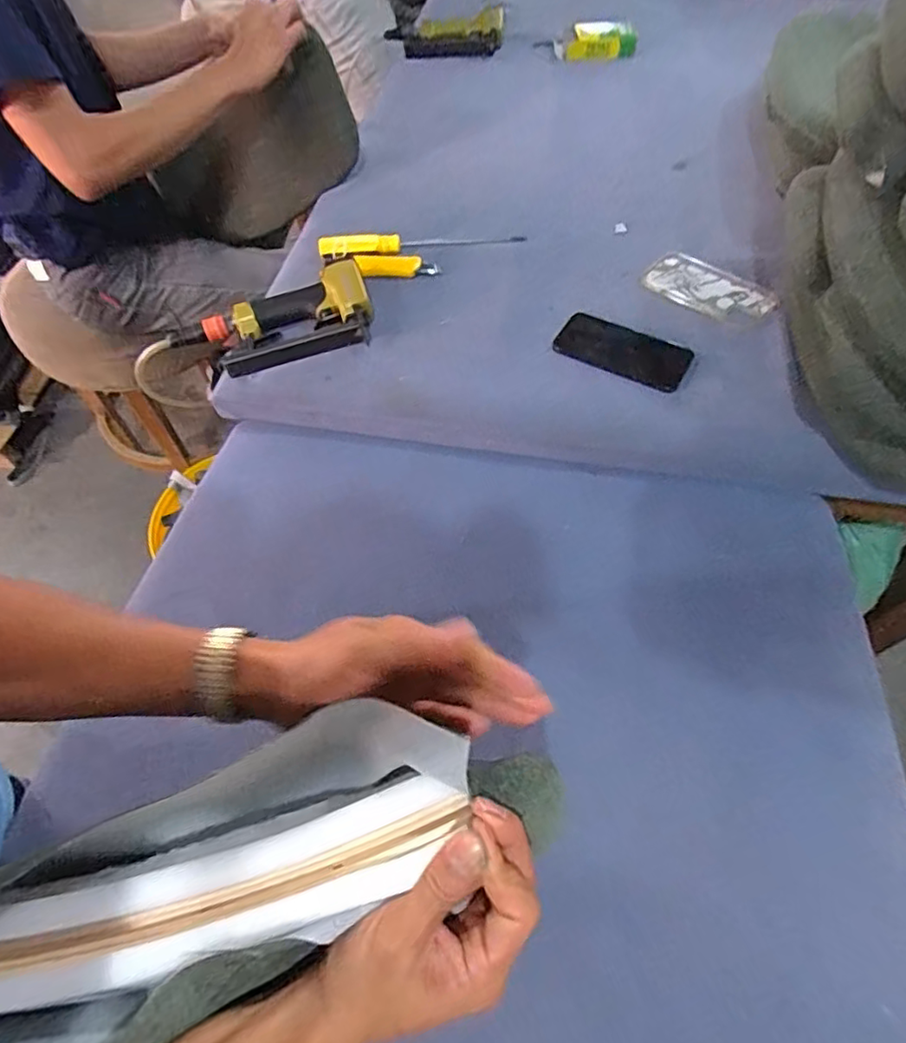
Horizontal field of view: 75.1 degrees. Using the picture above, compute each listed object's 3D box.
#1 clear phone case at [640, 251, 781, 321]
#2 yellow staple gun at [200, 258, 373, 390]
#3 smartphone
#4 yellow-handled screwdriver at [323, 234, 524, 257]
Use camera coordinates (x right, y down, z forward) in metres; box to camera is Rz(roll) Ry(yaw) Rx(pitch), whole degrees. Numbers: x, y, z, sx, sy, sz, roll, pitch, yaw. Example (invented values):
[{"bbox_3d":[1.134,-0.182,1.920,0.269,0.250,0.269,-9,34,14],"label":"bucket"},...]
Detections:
[{"bbox_3d":[0.338,-0.307,0.774,0.163,0.007,0.083,28,63,18],"label":"clear phone case"},{"bbox_3d":[-0.212,-0.262,0.753,0.211,0.041,0.138,-15,59,-8],"label":"yellow staple gun"},{"bbox_3d":[0.204,-0.203,0.715,0.157,0.013,0.070,21,61,14],"label":"smartphone"},{"bbox_3d":[-0.044,-0.391,0.820,0.280,0.030,0.033,-7,58,-2],"label":"yellow-handled screwdriver"}]

